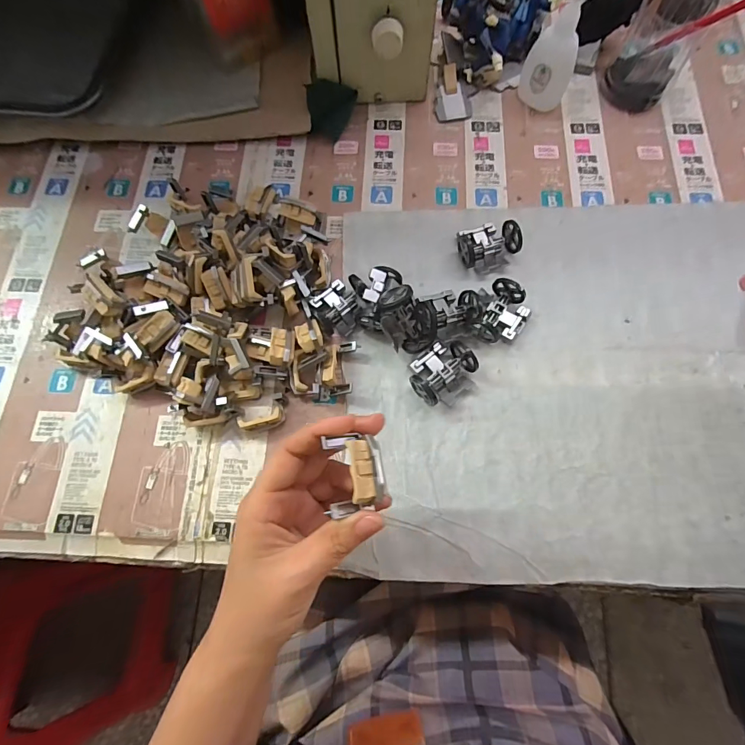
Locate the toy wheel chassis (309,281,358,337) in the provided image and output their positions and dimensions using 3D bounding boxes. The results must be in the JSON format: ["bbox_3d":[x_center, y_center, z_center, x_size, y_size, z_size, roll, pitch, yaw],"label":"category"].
[{"bbox_3d":[-0.028,-0.051,0.333,0.037,0.014,0.039,-40,77,-10],"label":"toy wheel chassis"}]

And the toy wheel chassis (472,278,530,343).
[{"bbox_3d":[0.106,-0.046,0.326,0.035,0.020,0.051,26,76,9],"label":"toy wheel chassis"}]

